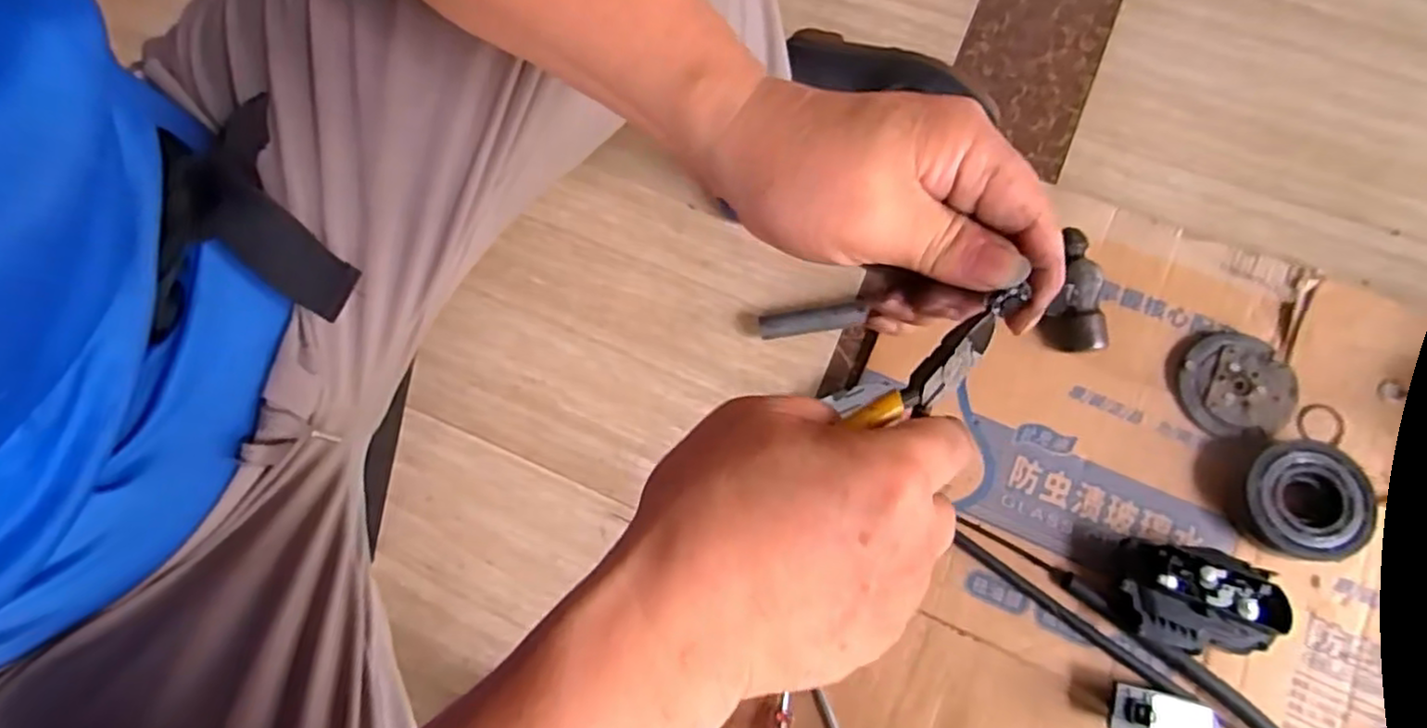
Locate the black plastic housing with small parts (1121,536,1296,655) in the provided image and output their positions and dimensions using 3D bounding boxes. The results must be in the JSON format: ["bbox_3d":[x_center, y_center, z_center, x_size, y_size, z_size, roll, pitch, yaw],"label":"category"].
[{"bbox_3d":[0.413,0.204,0.608,0.118,0.064,0.086,12,77,8],"label":"black plastic housing with small parts"}]

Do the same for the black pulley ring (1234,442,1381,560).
[{"bbox_3d":[0.531,0.123,0.635,0.094,0.038,0.102,0,74,1],"label":"black pulley ring"}]

